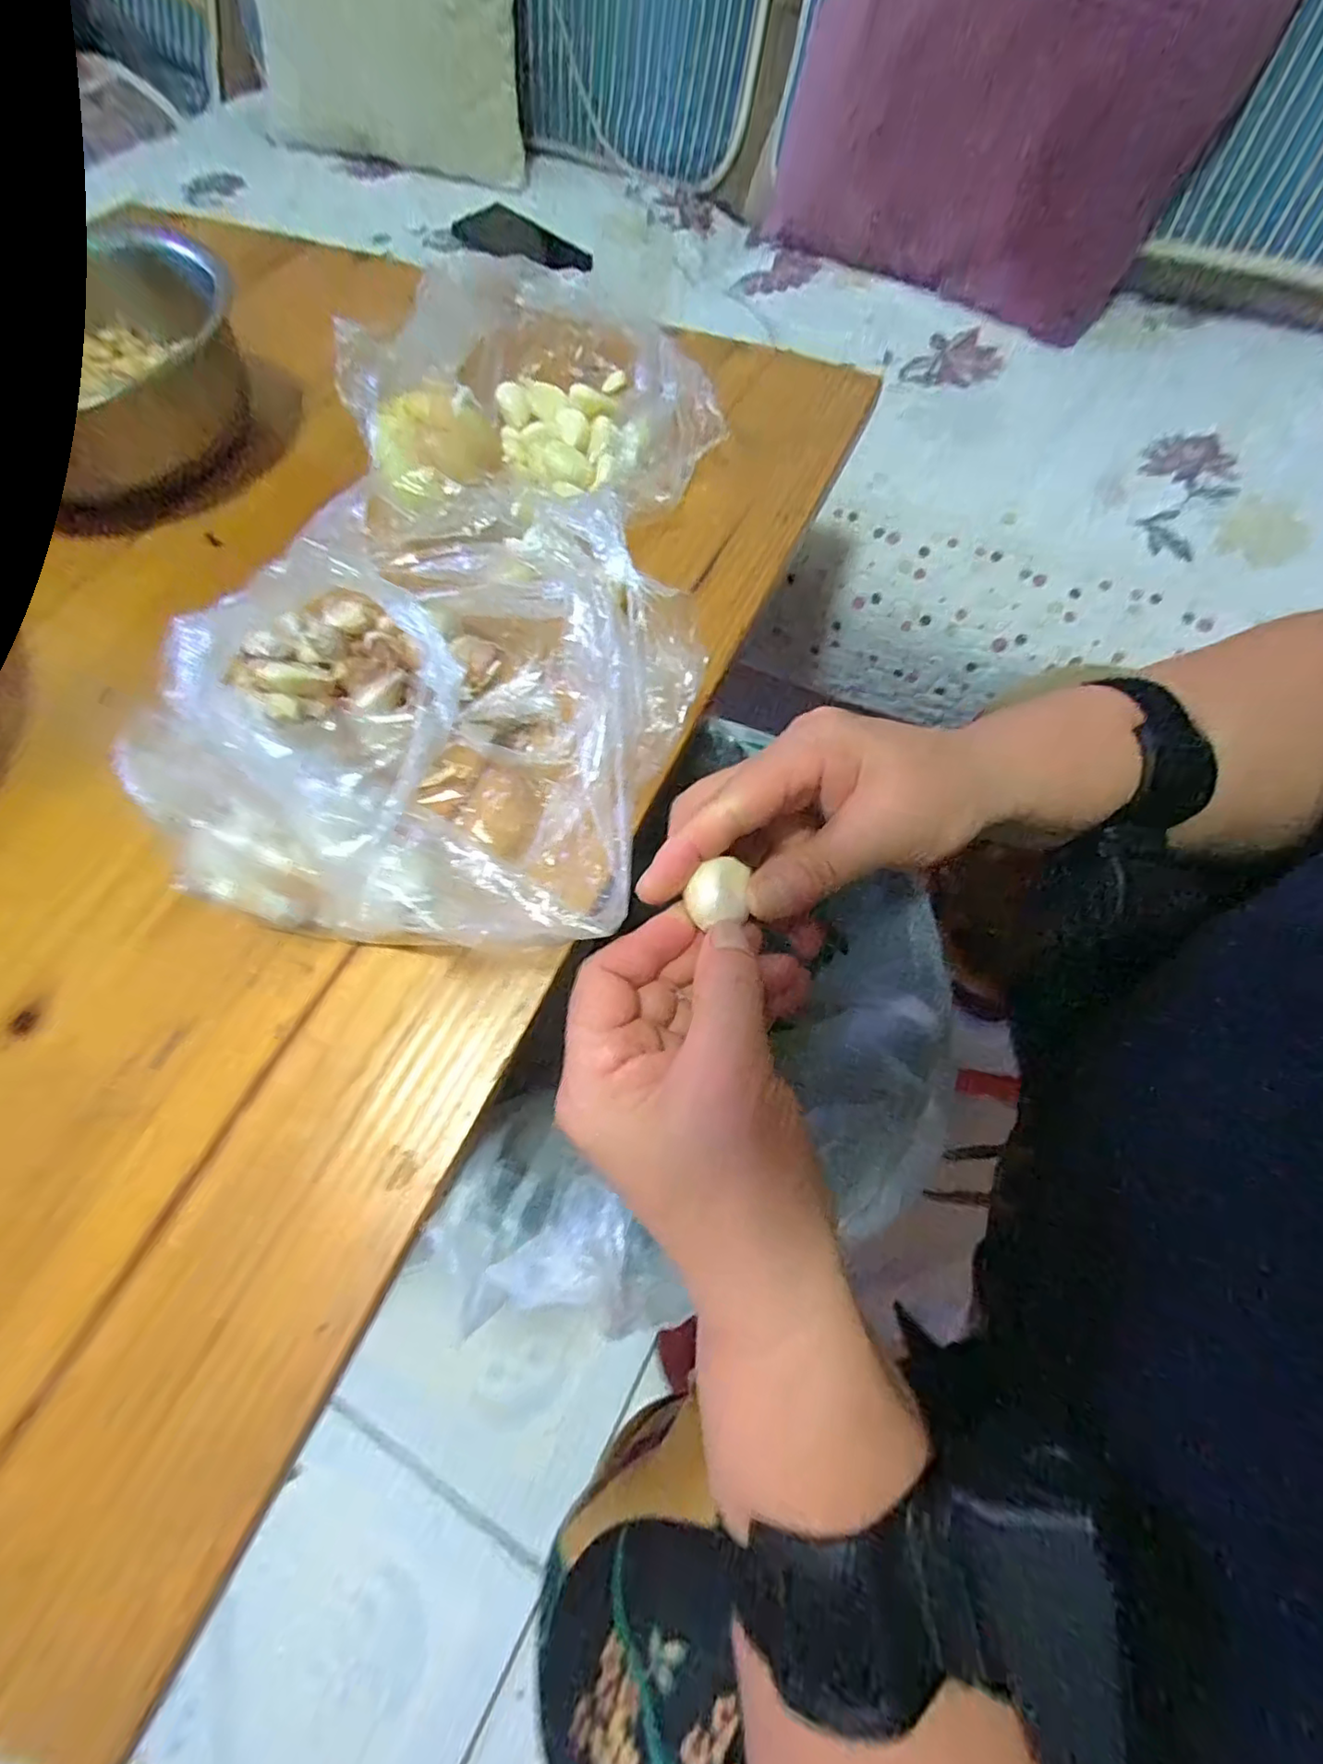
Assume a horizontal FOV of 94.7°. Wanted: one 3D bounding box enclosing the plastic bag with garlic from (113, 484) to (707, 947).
[{"bbox_3d":[-0.079,-0.073,0.247,0.180,0.063,0.183,7,67,4],"label":"plastic bag with garlic"}]

